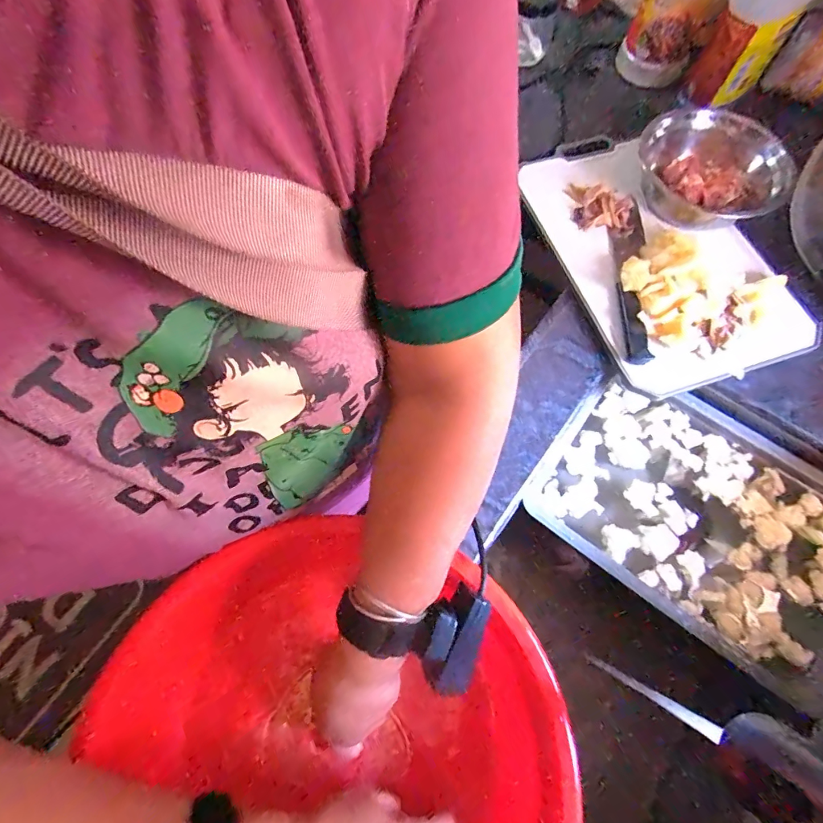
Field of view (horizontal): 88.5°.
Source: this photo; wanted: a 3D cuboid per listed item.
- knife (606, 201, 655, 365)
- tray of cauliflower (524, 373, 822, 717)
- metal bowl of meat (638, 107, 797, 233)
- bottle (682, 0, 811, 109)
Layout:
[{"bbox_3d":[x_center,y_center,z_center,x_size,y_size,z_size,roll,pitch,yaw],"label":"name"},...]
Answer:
[{"bbox_3d":[0.275,-0.166,0.522,0.052,0.017,0.244,6,69,4],"label":"knife"},{"bbox_3d":[0.328,0.119,0.480,0.337,0.034,0.234,37,74,14],"label":"tray of cauliflower"},{"bbox_3d":[0.383,-0.317,0.550,0.150,0.065,0.172,-30,71,-10],"label":"metal bowl of meat"},{"bbox_3d":[0.444,-0.509,0.530,0.087,0.194,0.081,33,73,13],"label":"bottle"}]

